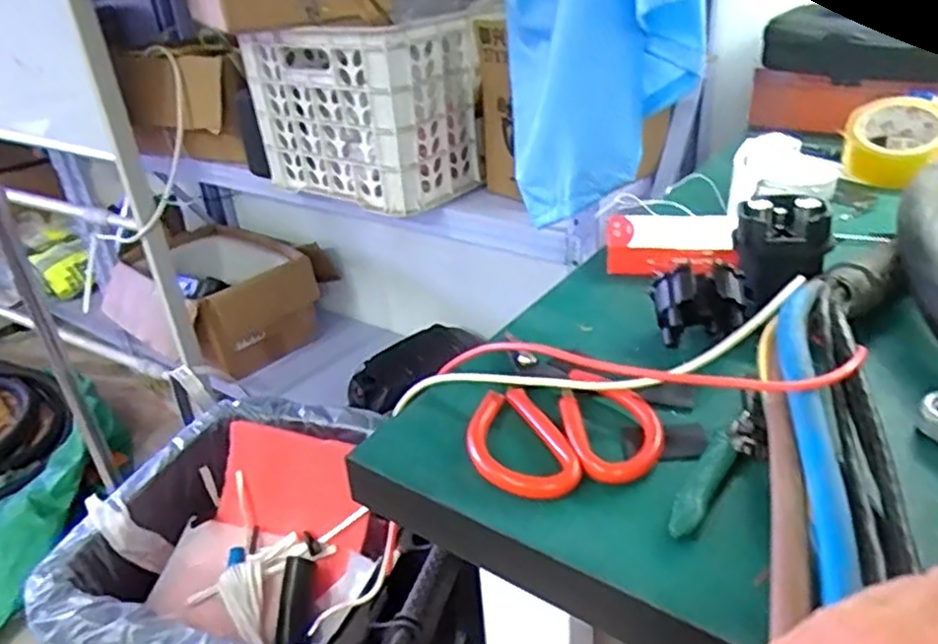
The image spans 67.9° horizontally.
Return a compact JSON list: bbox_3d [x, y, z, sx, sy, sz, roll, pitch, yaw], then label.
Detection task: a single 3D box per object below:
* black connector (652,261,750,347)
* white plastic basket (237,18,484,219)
[{"bbox_3d":[0.166,-0.012,0.503,0.059,0.052,0.047,-6,30,-3],"label":"black connector"},{"bbox_3d":[-0.173,-0.336,1.100,0.331,0.245,0.187,18,37,34],"label":"white plastic basket"}]

